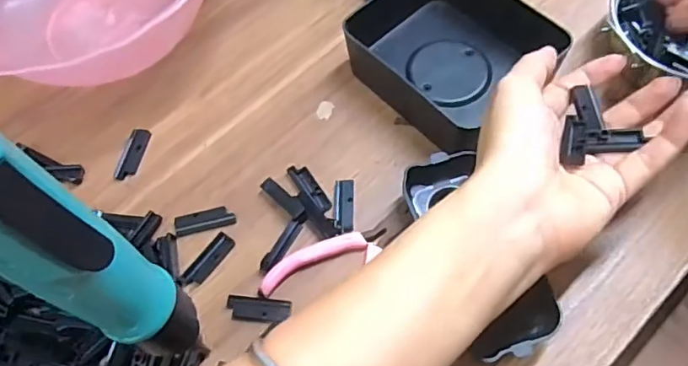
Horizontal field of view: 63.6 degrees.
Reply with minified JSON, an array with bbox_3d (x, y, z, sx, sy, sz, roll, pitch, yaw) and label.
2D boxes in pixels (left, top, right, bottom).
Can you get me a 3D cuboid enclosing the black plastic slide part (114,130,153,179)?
[{"bbox_3d":[-0.136,-0.019,0.357,0.013,0.004,0.036,10,65,7],"label":"black plastic slide part"}]

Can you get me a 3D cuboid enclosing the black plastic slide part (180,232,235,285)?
[{"bbox_3d":[-0.079,0.044,0.321,0.012,0.004,0.035,33,70,17],"label":"black plastic slide part"}]

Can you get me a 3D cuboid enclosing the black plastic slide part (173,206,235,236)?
[{"bbox_3d":[-0.083,0.023,0.333,0.036,0.004,0.013,-12,64,-3],"label":"black plastic slide part"}]

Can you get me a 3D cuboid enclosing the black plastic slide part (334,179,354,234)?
[{"bbox_3d":[0.000,0.014,0.330,0.012,0.004,0.033,0,64,3],"label":"black plastic slide part"}]

